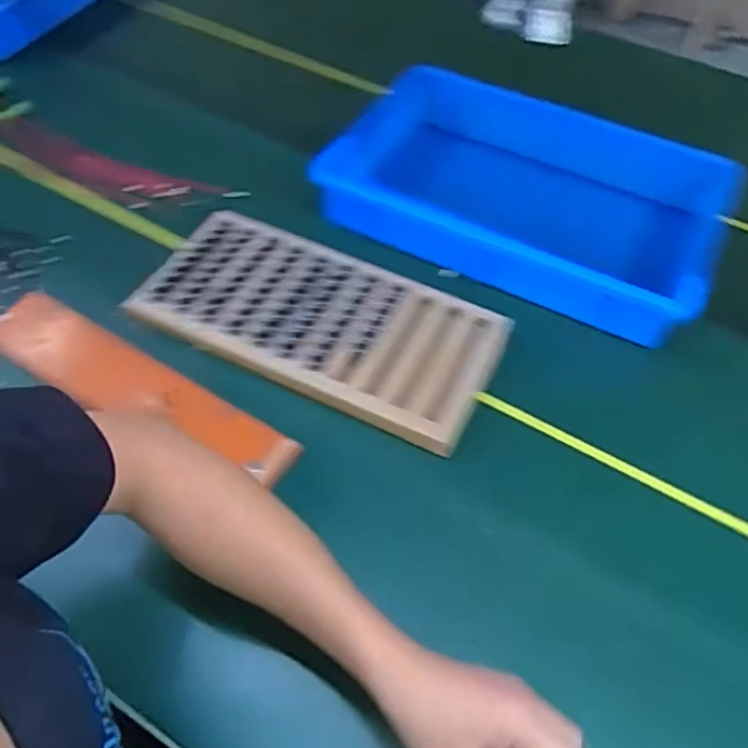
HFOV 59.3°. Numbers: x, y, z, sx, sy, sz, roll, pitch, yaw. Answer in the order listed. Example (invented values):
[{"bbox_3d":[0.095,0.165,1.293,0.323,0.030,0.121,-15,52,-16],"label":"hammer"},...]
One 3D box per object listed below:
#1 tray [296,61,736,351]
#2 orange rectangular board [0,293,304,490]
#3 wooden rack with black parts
[{"bbox_3d":[0.189,-0.213,0.792,0.448,0.084,0.280,22,55,10],"label":"tray"},{"bbox_3d":[-0.228,0.014,0.621,0.327,0.031,0.072,27,56,14],"label":"orange rectangular board"},{"bbox_3d":[-0.052,-0.052,0.680,0.351,0.035,0.167,21,55,10],"label":"wooden rack with black parts"}]

